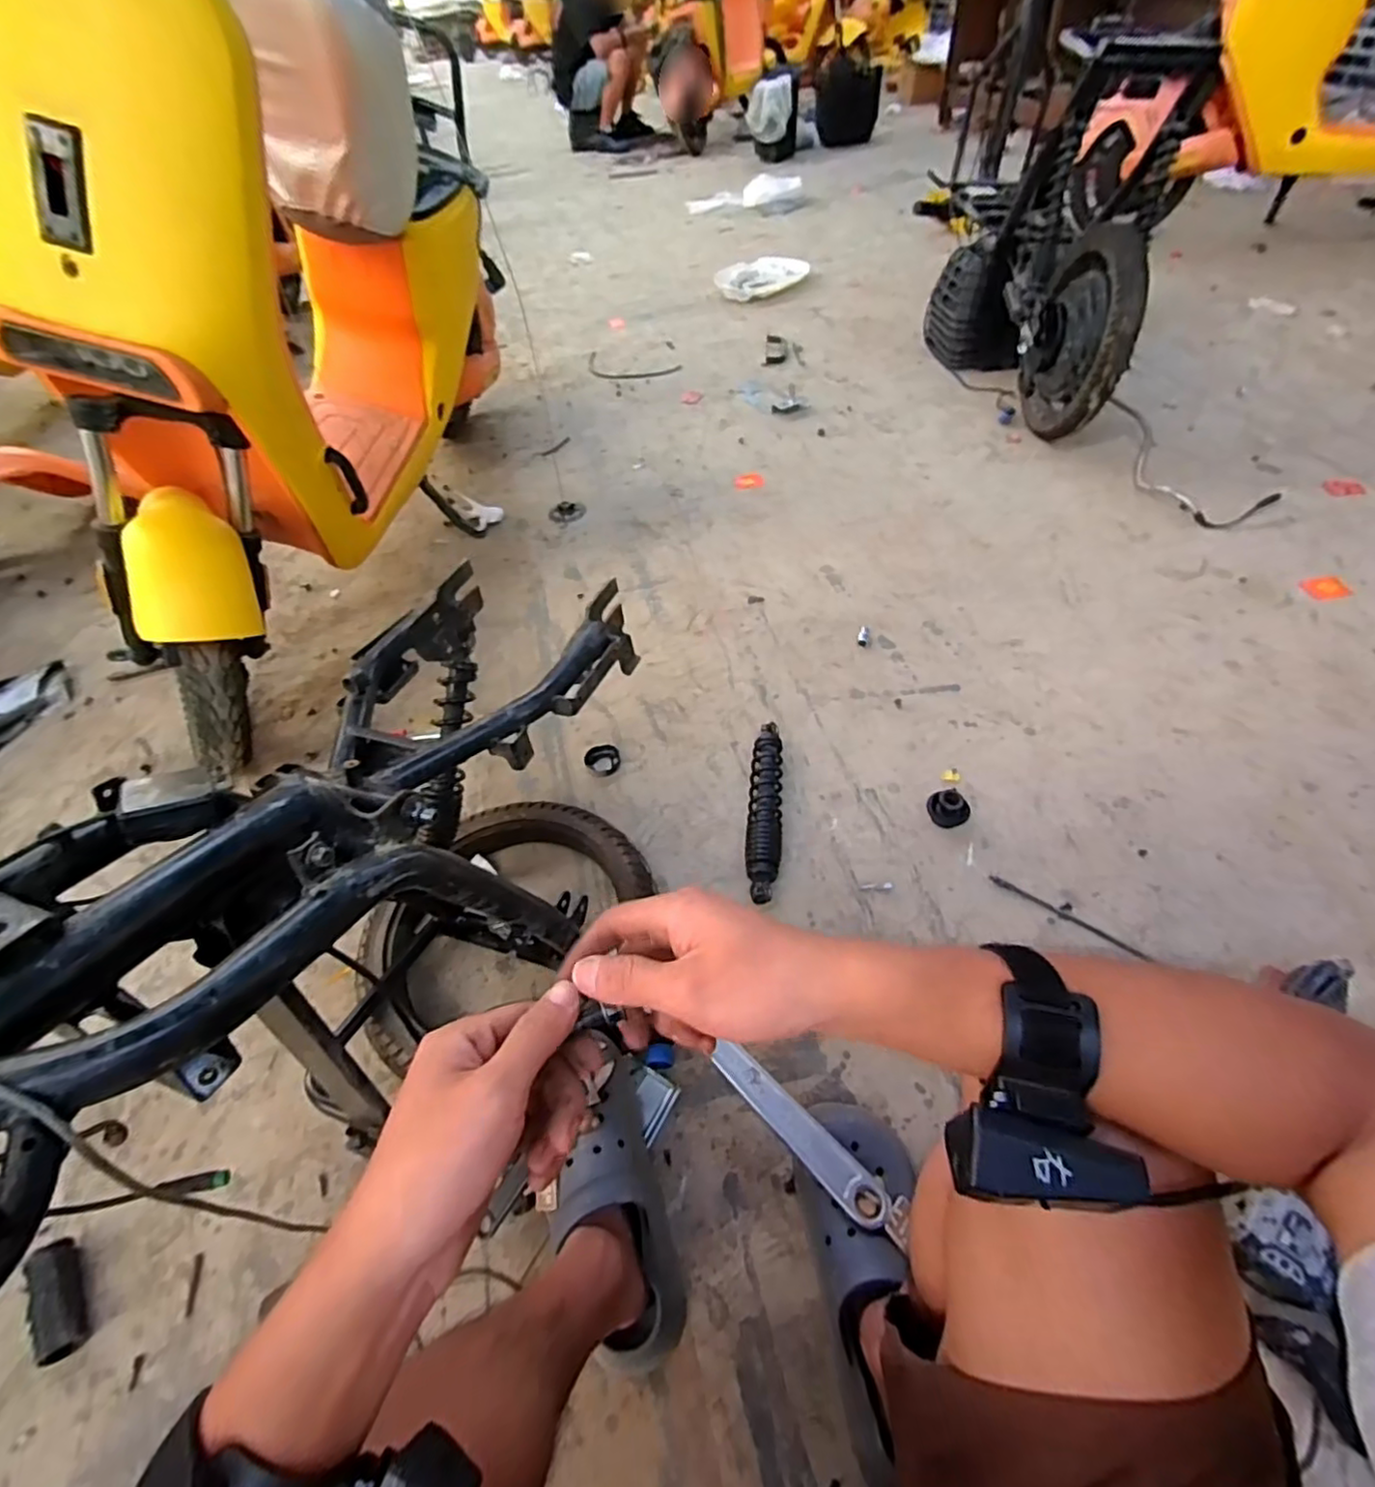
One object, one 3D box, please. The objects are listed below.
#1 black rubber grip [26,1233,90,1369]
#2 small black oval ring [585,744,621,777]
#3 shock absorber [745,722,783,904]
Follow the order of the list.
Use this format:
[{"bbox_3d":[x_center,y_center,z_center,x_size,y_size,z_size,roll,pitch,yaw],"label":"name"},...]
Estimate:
[{"bbox_3d":[-0.590,0.518,0.595,0.031,0.034,0.096,-33,56,-20],"label":"black rubber grip"},{"bbox_3d":[-0.131,0.027,0.995,0.052,0.020,0.045,-8,51,-3],"label":"small black oval ring"},{"bbox_3d":[0.109,0.093,0.902,0.048,0.038,0.281,3,52,6],"label":"shock absorber"}]

